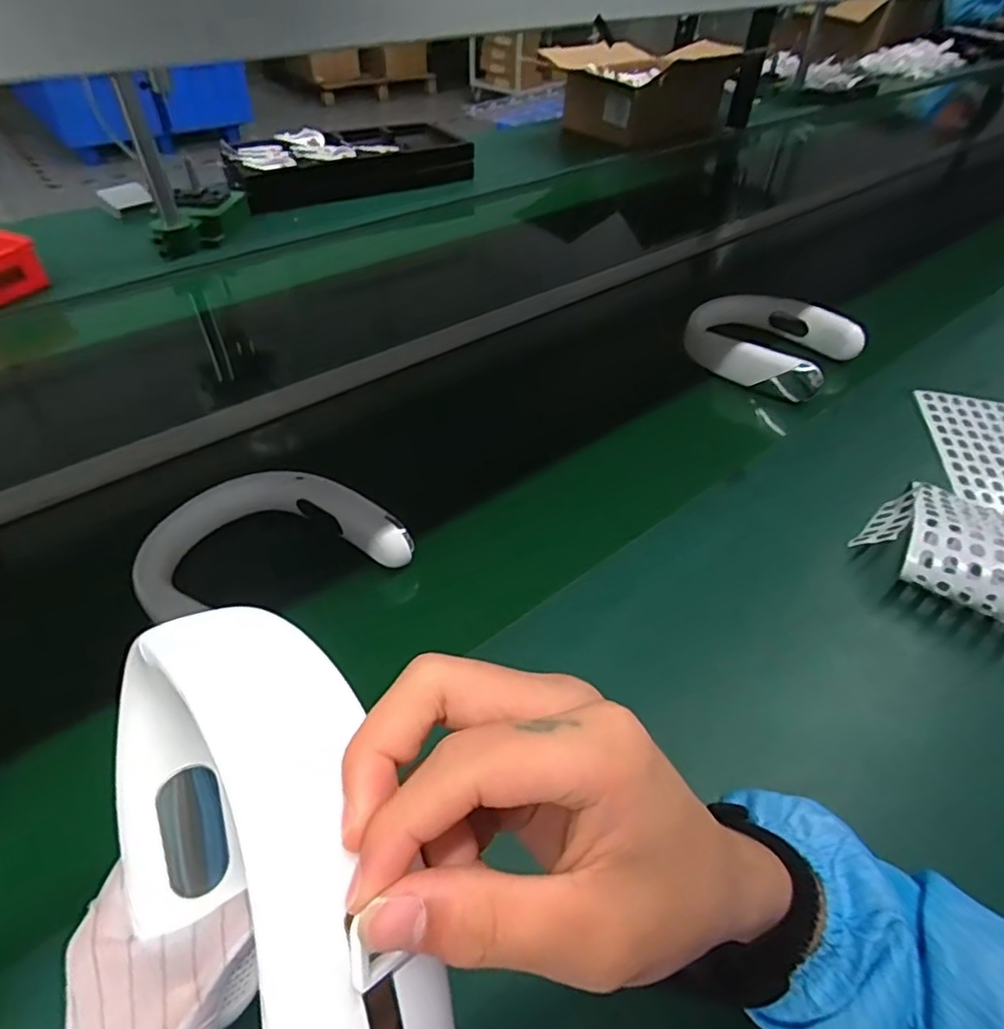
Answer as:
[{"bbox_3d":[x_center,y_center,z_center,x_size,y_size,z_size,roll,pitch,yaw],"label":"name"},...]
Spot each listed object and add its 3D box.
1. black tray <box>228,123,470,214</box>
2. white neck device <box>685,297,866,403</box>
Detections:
[{"bbox_3d":[-0.333,-0.762,1.325,0.511,0.075,0.248,-24,51,-24],"label":"black tray"},{"bbox_3d":[0.359,-0.239,0.831,0.175,0.063,0.204,-34,55,-30],"label":"white neck device"}]

